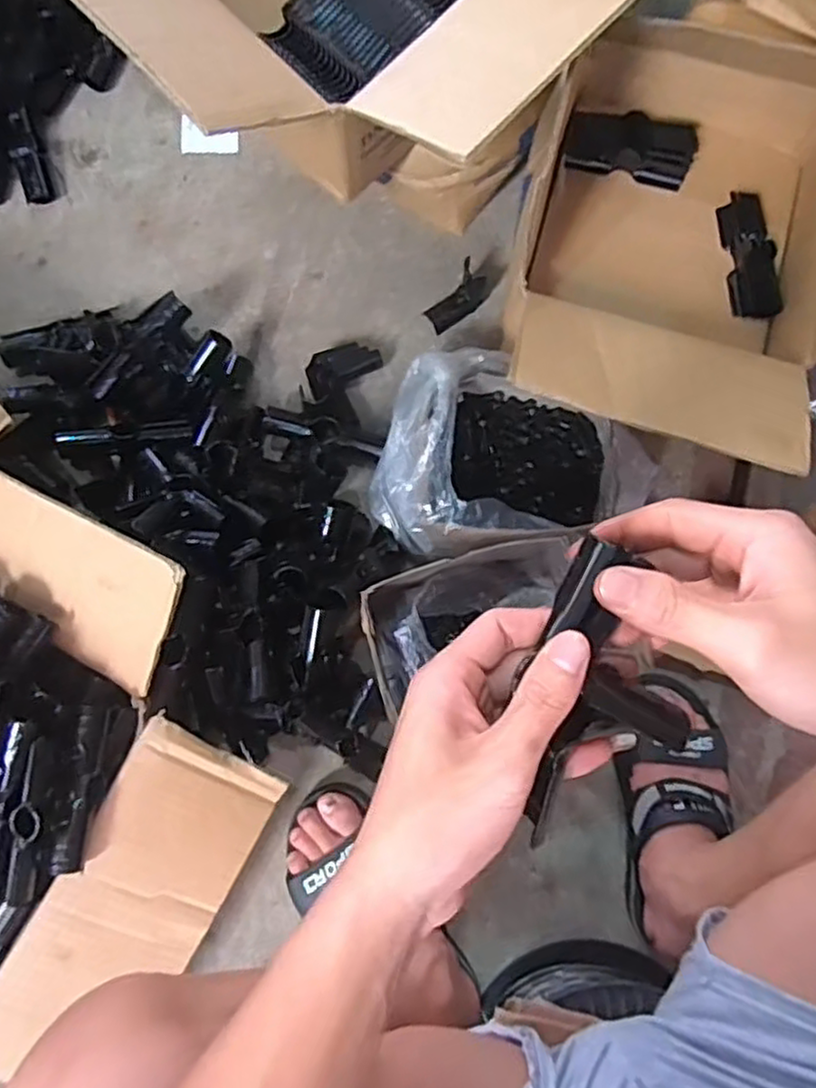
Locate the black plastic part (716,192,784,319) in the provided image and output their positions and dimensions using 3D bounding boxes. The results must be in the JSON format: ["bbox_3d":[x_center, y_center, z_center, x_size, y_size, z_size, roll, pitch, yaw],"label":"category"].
[{"bbox_3d":[0.363,-0.306,0.764,0.047,0.033,0.136,-8,80,-2],"label":"black plastic part"}]

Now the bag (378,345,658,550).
[{"bbox_3d":[0.100,-0.097,0.720,0.274,0.101,0.194,-8,80,-2],"label":"bag"}]

